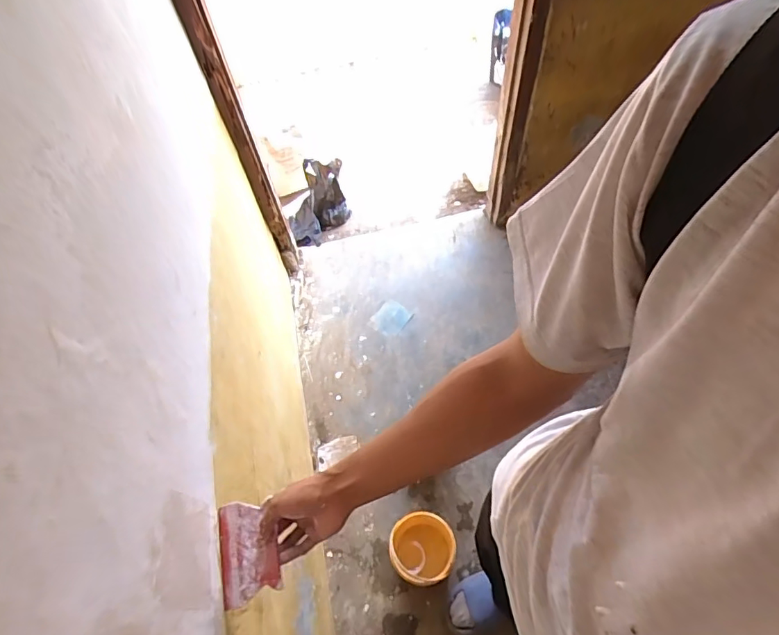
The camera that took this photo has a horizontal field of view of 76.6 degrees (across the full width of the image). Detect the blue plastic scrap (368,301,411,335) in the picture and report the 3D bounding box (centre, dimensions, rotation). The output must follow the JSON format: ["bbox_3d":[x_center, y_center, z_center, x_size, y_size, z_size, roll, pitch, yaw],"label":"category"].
[{"bbox_3d":[0.002,0.001,1.726,0.117,0.009,0.123,33,68,22],"label":"blue plastic scrap"}]

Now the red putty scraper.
[{"bbox_3d":[-0.176,0.289,0.613,0.094,0.010,0.115,-26,61,26],"label":"red putty scraper"}]

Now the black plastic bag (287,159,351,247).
[{"bbox_3d":[-0.266,-0.425,1.804,0.224,0.175,0.239,-15,60,-3],"label":"black plastic bag"}]

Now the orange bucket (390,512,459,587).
[{"bbox_3d":[0.086,0.587,1.274,0.161,0.132,0.179,-3,60,4],"label":"orange bucket"}]

